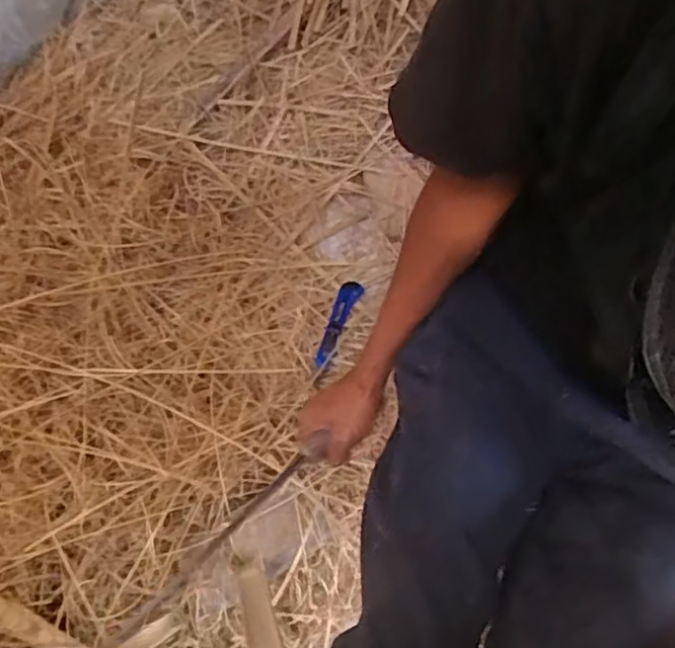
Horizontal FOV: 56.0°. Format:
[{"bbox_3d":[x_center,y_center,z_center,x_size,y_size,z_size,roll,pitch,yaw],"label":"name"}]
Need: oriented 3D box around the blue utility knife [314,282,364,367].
[{"bbox_3d":[-0.001,-0.001,0.954,0.030,0.015,0.139,24,75,8],"label":"blue utility knife"}]

